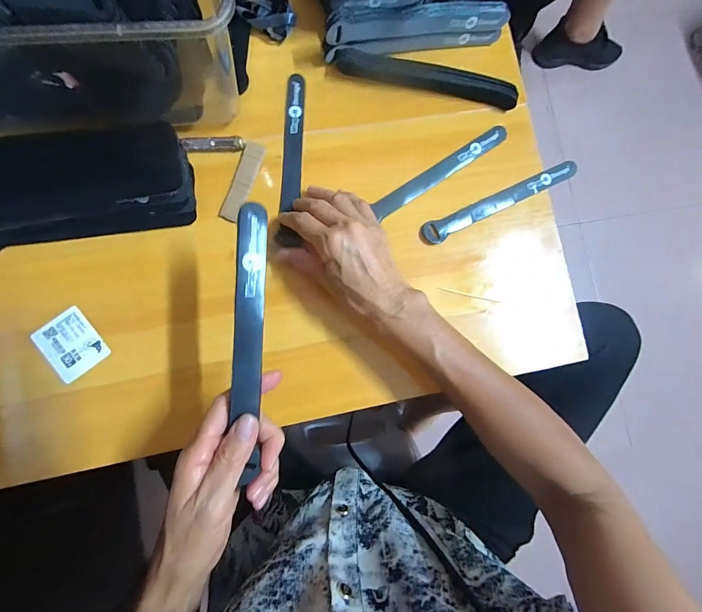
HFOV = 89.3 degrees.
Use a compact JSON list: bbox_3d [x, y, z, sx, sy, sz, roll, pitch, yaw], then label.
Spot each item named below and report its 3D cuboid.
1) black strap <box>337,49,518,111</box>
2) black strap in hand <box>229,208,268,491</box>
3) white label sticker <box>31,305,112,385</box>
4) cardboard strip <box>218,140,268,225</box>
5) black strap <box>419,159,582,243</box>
[{"bbox_3d":[0.086,-0.253,0.394,0.198,0.025,0.024,10,84,-5],"label":"black strap"},{"bbox_3d":[-0.073,0.025,0.255,0.020,0.004,0.193,3,90,-30],"label":"black strap in hand"},{"bbox_3d":[-0.272,0.037,0.346,0.050,0.004,0.060,-39,90,-13],"label":"white label sticker"},{"bbox_3d":[-0.113,-0.131,0.373,0.022,0.005,0.086,18,84,-5],"label":"cardboard strip"},{"bbox_3d":[0.169,-0.118,0.396,0.197,0.008,0.023,-26,89,-8],"label":"black strap"}]

